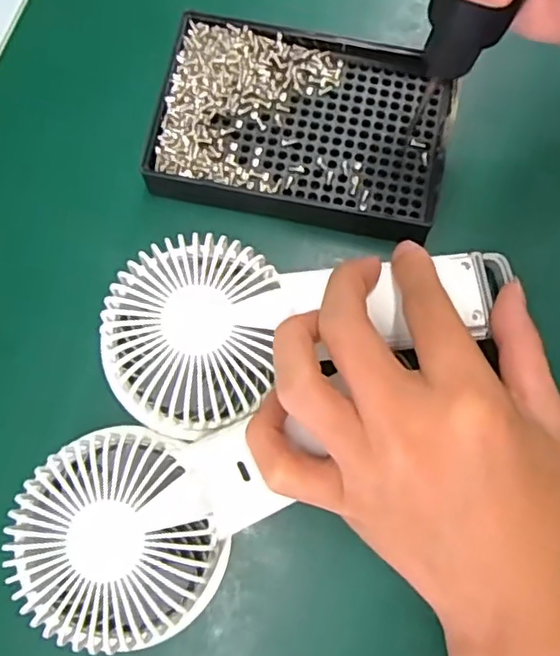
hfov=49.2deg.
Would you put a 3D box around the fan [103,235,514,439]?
[{"bbox_3d":[0.014,-0.007,0.267,0.177,0.030,0.077,-12,78,-7],"label":"fan"}]

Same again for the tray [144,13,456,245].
[{"bbox_3d":[0.010,-0.097,0.298,0.134,0.019,0.094,9,78,2],"label":"tray"}]

